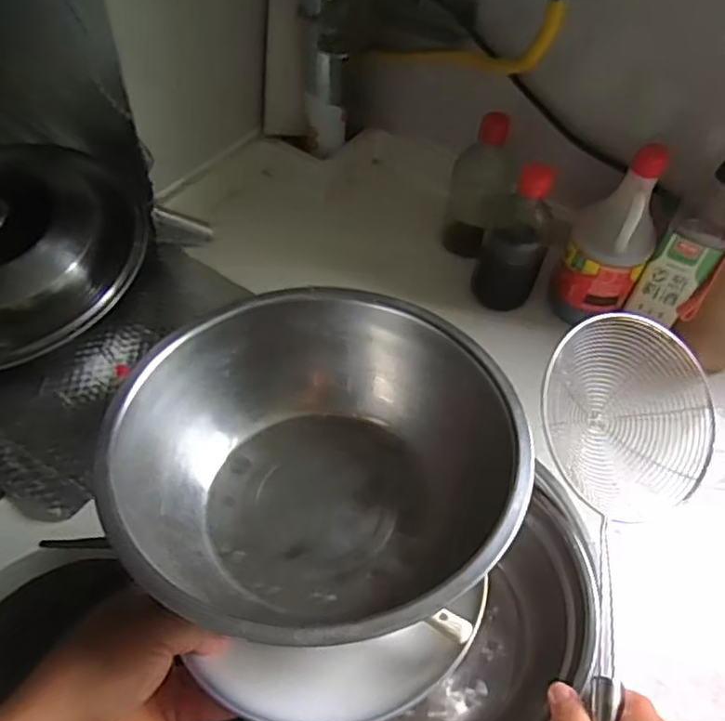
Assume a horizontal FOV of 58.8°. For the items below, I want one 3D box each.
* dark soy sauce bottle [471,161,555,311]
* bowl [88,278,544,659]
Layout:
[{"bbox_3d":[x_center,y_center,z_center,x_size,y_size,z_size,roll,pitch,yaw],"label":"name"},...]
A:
[{"bbox_3d":[0.174,-0.145,0.721,0.069,0.164,0.083,16,54,9],"label":"dark soy sauce bottle"},{"bbox_3d":[-0.025,0.060,0.361,0.210,0.096,0.194,6,53,1],"label":"bowl"}]

